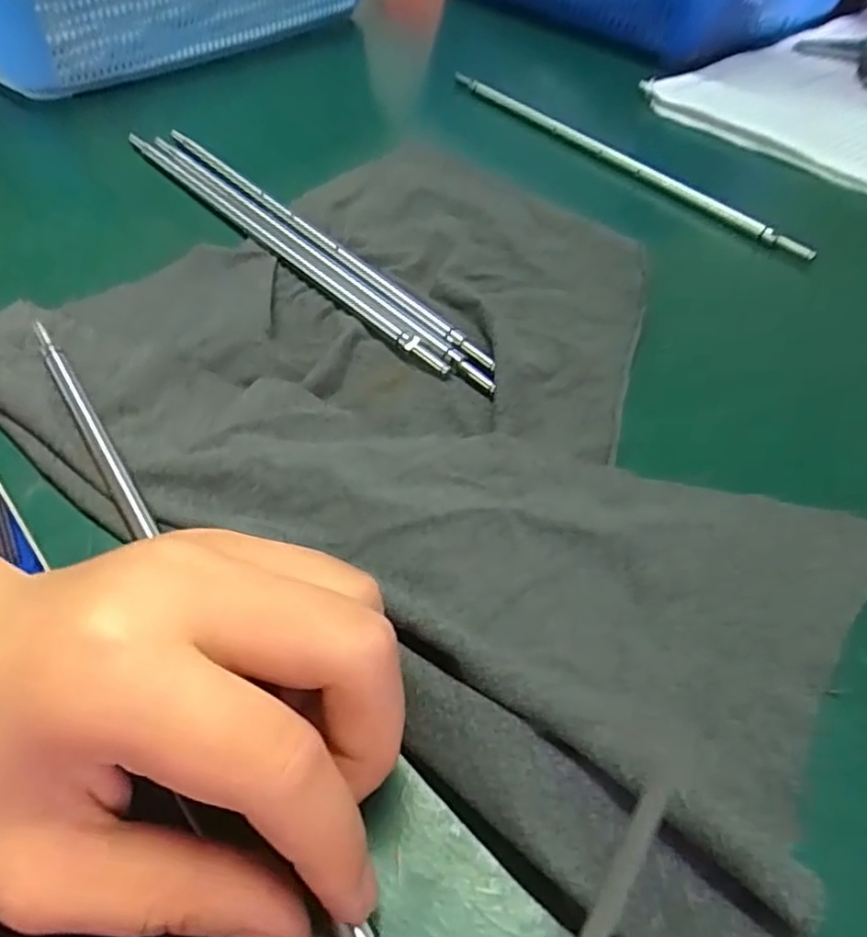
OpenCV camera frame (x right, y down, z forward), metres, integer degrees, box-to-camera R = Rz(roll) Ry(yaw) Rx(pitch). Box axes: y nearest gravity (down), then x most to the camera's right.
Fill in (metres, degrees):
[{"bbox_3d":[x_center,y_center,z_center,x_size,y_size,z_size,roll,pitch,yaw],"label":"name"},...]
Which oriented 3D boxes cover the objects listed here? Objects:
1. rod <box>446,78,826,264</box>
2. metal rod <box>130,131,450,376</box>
[{"bbox_3d":[0.099,-0.185,0.380,0.013,0.012,0.272,-30,57,-22],"label":"rod"},{"bbox_3d":[-0.085,-0.115,0.315,0.009,0.004,0.264,-35,59,-25],"label":"metal rod"}]

